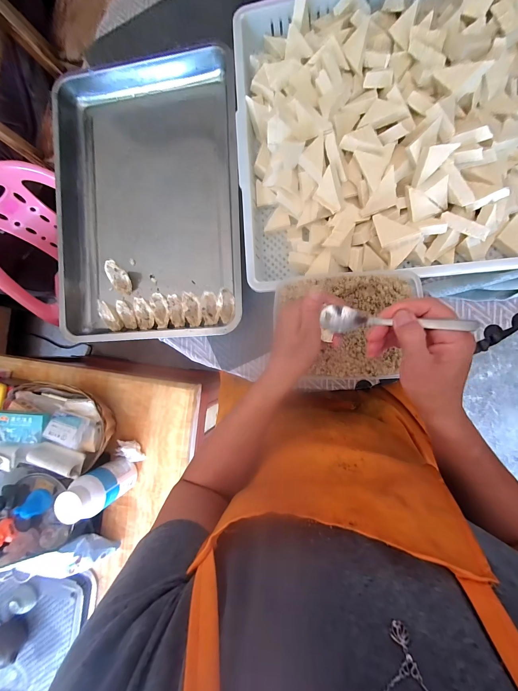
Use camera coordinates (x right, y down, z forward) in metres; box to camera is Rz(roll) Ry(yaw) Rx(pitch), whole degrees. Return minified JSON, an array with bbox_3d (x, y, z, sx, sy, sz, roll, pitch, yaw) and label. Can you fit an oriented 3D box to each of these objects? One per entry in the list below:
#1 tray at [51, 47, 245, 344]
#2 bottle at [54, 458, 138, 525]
[{"bbox_3d":[-0.204,-0.265,0.505,0.337,0.054,0.500,-2,86,8],"label":"tray"},{"bbox_3d":[-0.332,0.298,0.577,0.064,0.160,0.075,-21,84,8],"label":"bottle"}]

